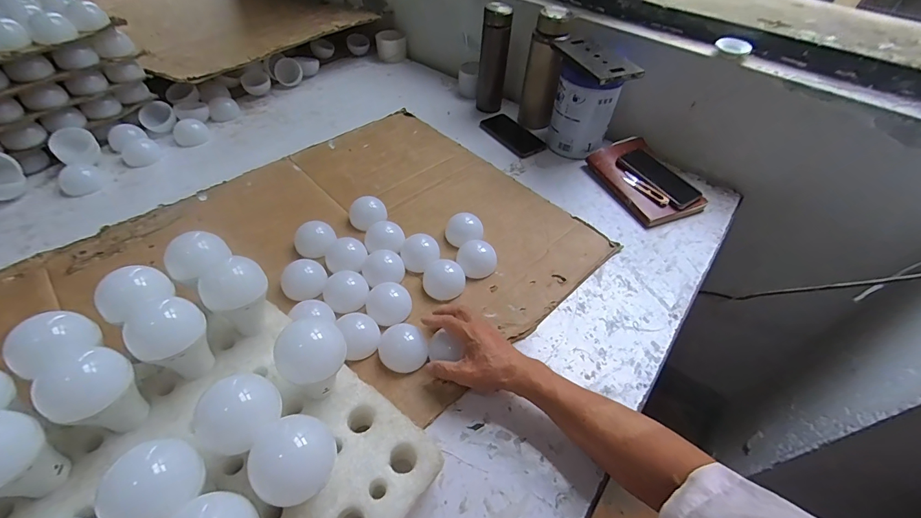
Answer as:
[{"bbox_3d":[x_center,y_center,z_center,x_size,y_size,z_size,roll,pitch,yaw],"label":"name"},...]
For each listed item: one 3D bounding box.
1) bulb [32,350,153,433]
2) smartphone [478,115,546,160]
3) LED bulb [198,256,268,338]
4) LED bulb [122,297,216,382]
[{"bbox_3d":[-0.336,0.132,0.373,0.056,0.093,0.067,22,51,15],"label":"bulb"},{"bbox_3d":[0.121,-0.289,0.908,0.088,0.009,0.167,-25,55,-23],"label":"smartphone"},{"bbox_3d":[-0.252,0.047,0.456,0.063,0.090,0.065,30,54,20],"label":"LED bulb"},{"bbox_3d":[-0.295,0.088,0.412,0.061,0.086,0.066,2,49,-2],"label":"LED bulb"}]

